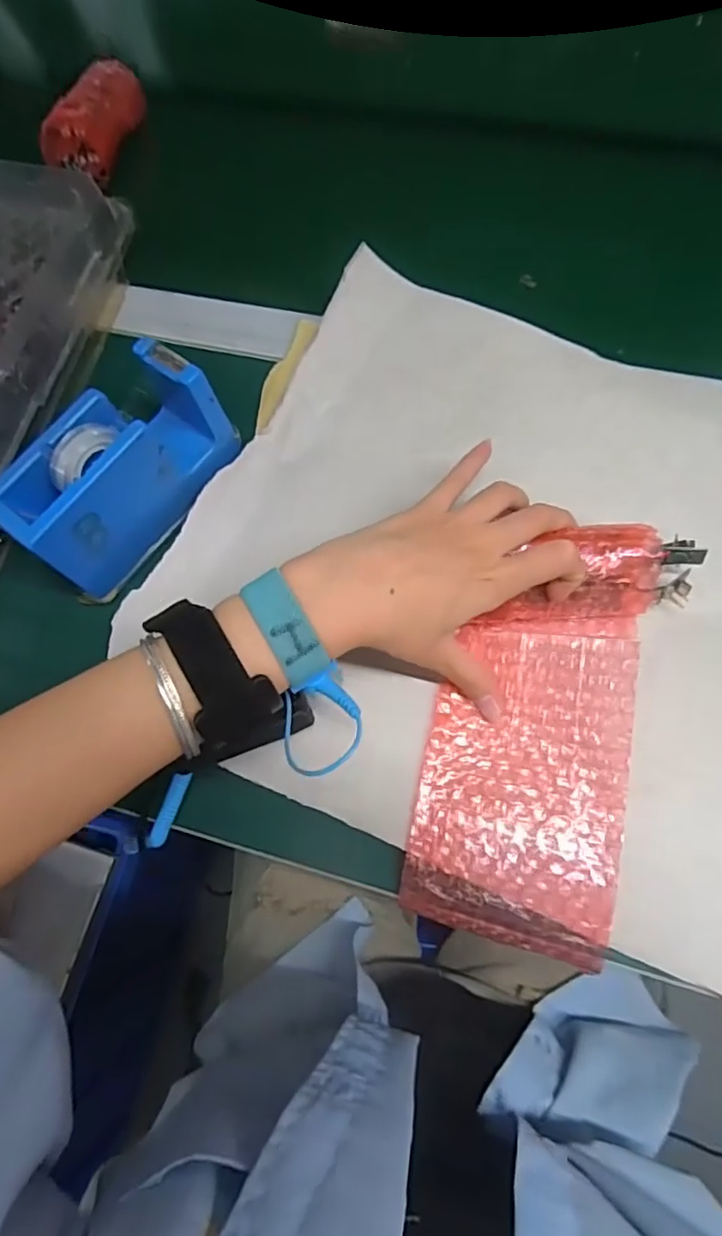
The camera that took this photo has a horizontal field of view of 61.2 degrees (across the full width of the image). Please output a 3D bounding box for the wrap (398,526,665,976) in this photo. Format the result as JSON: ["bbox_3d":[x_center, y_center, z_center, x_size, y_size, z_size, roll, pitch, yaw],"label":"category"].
[{"bbox_3d":[0.094,0.056,0.312,0.102,0.032,0.210,19,80,8],"label":"wrap"}]

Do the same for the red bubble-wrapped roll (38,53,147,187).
[{"bbox_3d":[-0.208,-0.397,0.483,0.043,0.044,0.123,15,75,10],"label":"red bubble-wrapped roll"}]

